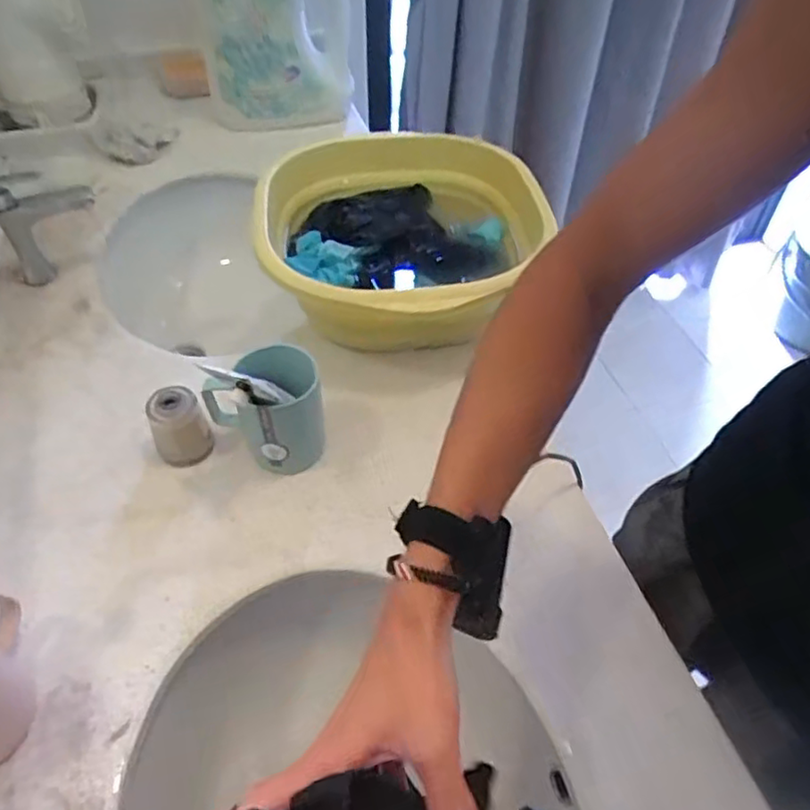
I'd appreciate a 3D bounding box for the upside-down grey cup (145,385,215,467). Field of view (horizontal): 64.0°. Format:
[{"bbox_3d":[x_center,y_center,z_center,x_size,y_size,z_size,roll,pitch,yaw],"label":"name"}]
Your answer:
[{"bbox_3d":[-0.218,0.019,0.627,0.052,0.064,0.048,-15,50,-13],"label":"upside-down grey cup"}]

